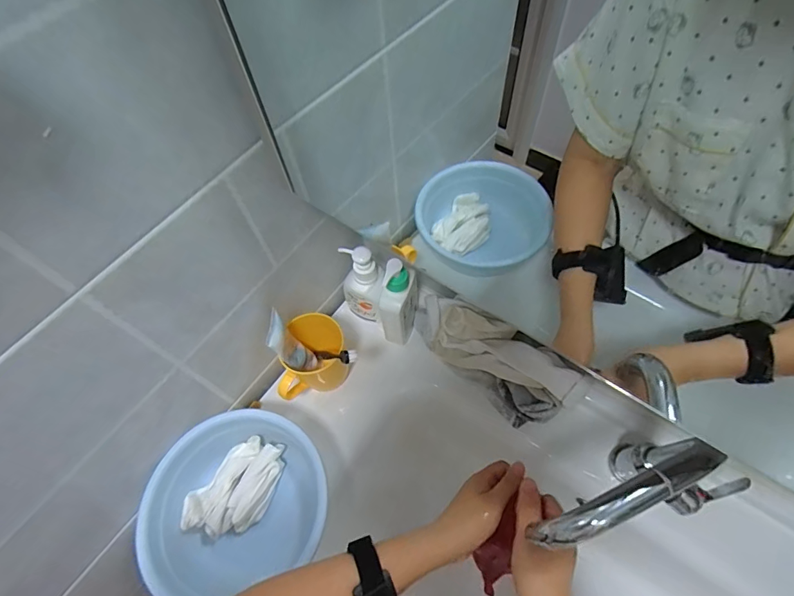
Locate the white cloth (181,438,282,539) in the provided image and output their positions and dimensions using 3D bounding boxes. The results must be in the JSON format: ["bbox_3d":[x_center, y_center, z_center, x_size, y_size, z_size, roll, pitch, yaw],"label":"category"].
[{"bbox_3d":[-0.198,0.243,0.533,0.082,0.040,0.128,35,69,21],"label":"white cloth"}]

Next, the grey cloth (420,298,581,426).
[{"bbox_3d":[0.120,0.080,0.570,0.218,0.093,0.076,37,69,22],"label":"grey cloth"}]

